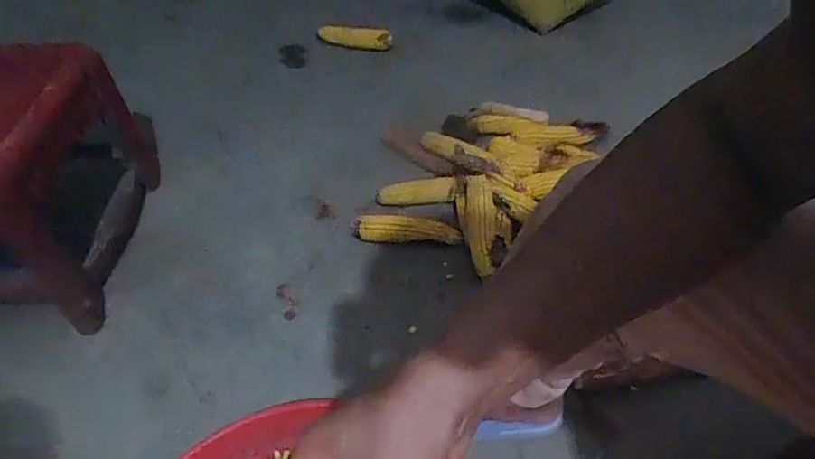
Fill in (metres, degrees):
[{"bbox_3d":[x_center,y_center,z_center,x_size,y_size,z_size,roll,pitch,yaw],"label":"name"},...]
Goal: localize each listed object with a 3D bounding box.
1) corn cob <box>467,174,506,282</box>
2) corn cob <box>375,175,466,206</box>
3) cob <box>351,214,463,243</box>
[{"bbox_3d":[0.138,-0.012,0.948,0.062,0.042,0.201,-2,67,0],"label":"corn cob"},{"bbox_3d":[0.025,-0.078,1.057,0.175,0.045,0.038,-6,46,-4],"label":"corn cob"},{"bbox_3d":[-0.003,-0.004,0.984,0.201,0.041,0.050,0,46,1],"label":"cob"}]

